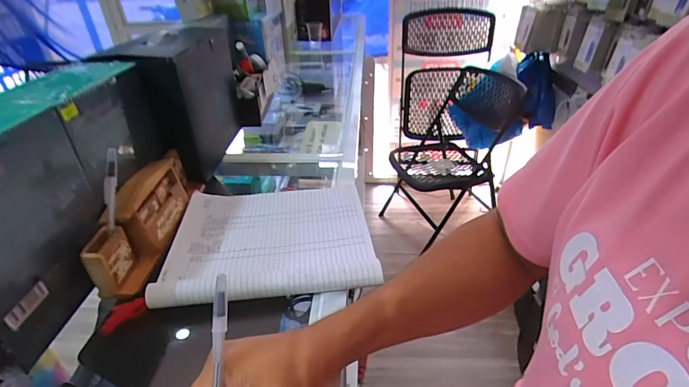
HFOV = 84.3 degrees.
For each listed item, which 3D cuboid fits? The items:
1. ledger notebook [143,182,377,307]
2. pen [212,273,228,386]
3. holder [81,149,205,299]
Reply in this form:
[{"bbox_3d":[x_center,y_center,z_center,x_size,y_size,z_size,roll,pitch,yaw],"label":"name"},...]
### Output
[{"bbox_3d":[-0.094,0.049,0.493,0.246,0.023,0.211,-6,33,-5],"label":"ledger notebook"},{"bbox_3d":[-0.089,0.134,0.266,0.009,0.155,0.007,2,0,0],"label":"pen"},{"bbox_3d":[-0.250,0.017,0.491,0.052,0.075,0.231,-2,30,0],"label":"holder"}]

